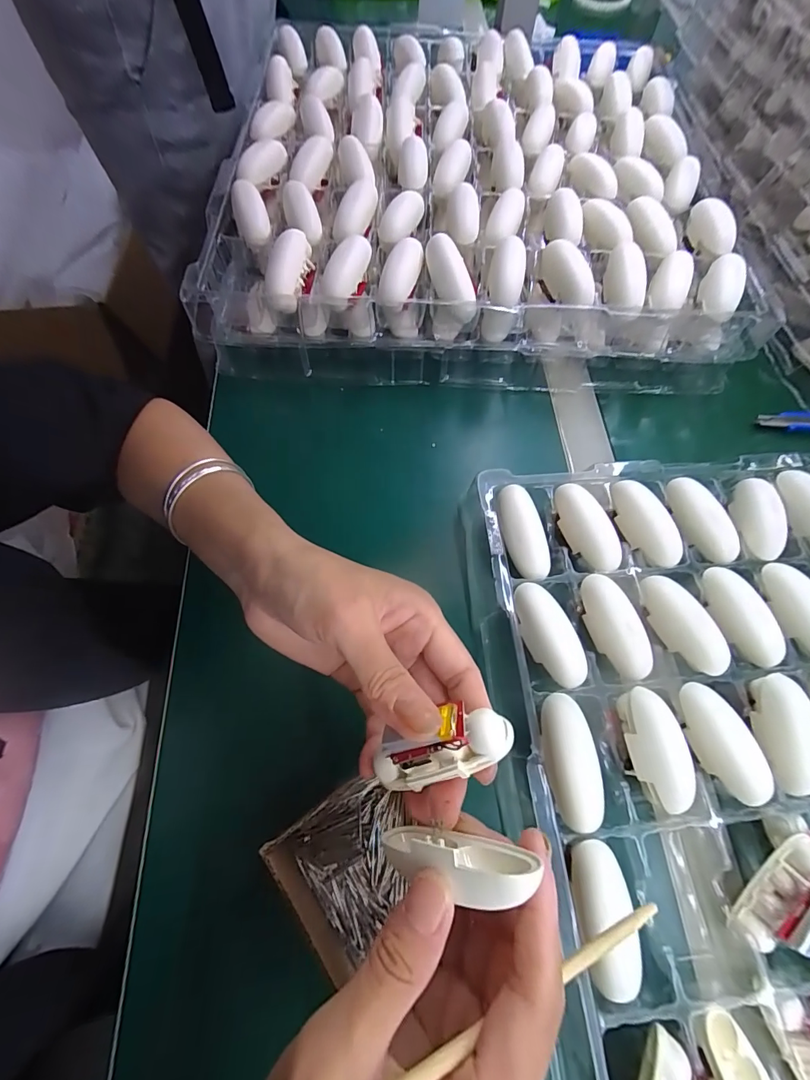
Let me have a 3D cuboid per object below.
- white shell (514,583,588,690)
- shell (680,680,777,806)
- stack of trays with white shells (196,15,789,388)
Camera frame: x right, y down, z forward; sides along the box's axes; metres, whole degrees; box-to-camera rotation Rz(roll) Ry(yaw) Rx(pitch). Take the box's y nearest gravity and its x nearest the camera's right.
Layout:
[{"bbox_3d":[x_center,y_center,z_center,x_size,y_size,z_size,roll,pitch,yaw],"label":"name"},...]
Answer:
[{"bbox_3d":[0.092,0.060,0.267,0.028,0.014,0.066,-23,68,-11],"label":"white shell"},{"bbox_3d":[0.184,0.117,0.244,0.028,0.014,0.065,-18,68,-9],"label":"shell"},{"bbox_3d":[0.068,-0.351,0.423,0.441,0.092,0.427,3,66,0],"label":"stack of trays with white shells"}]

